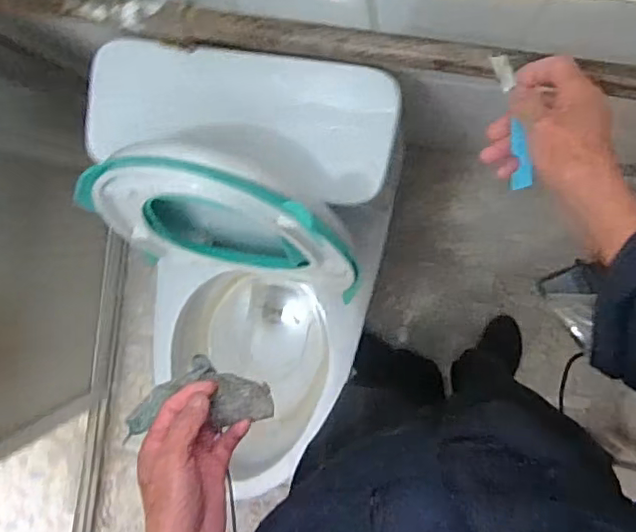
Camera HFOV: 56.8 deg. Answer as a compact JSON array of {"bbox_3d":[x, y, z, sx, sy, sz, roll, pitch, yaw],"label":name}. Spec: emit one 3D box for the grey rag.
[{"bbox_3d":[-0.104,0.113,0.530,0.125,0.027,0.060,-1,93,-9],"label":"grey rag"}]

